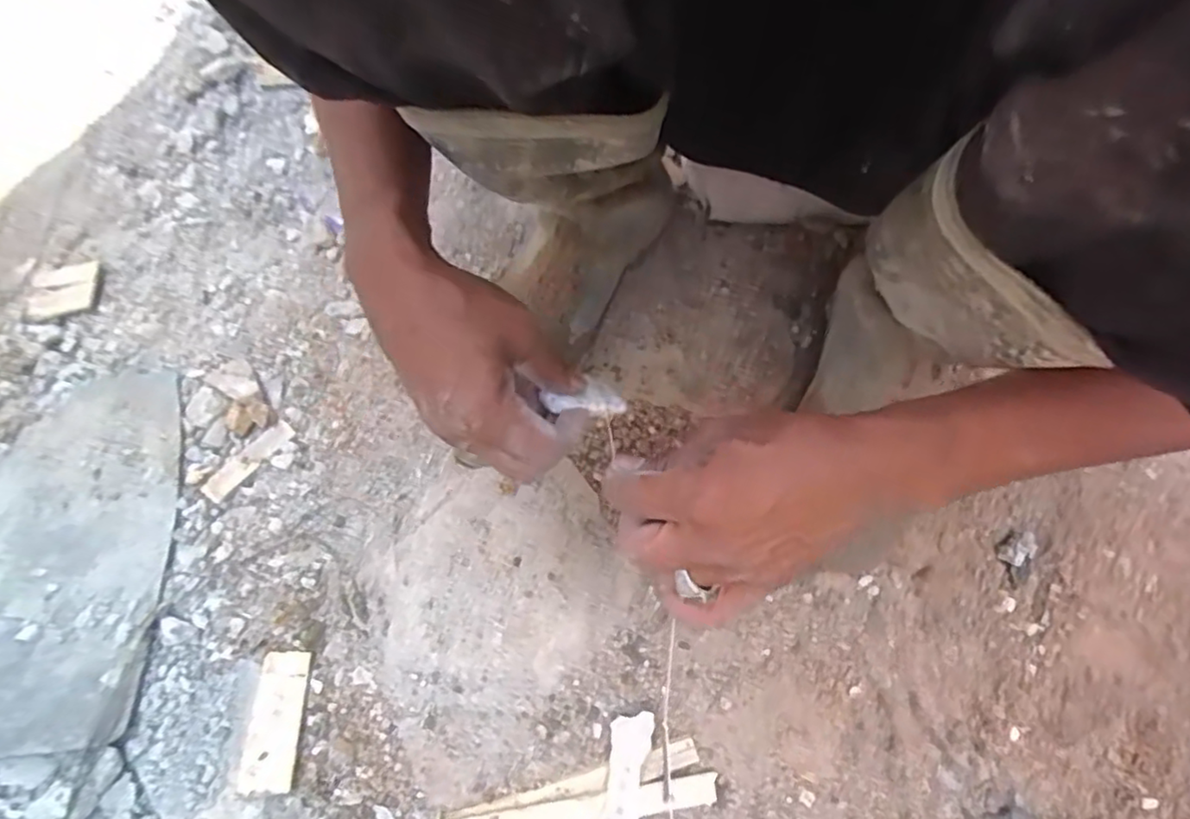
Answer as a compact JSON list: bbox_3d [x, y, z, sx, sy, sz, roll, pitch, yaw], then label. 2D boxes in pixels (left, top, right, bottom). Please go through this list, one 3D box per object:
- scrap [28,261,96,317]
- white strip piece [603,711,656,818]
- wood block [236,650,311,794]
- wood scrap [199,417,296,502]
[{"bbox_3d":[-0.561,-0.124,0.671,0.076,0.012,0.061,-8,63,0],"label":"scrap"},{"bbox_3d":[0.018,0.249,0.401,0.026,0.015,0.106,8,64,7],"label":"white strip piece"},{"bbox_3d":[-0.225,0.217,0.451,0.036,0.010,0.093,-9,51,-1],"label":"wood block"},{"bbox_3d":[-0.307,0.044,0.565,0.026,0.005,0.087,38,71,19],"label":"wood scrap"}]

